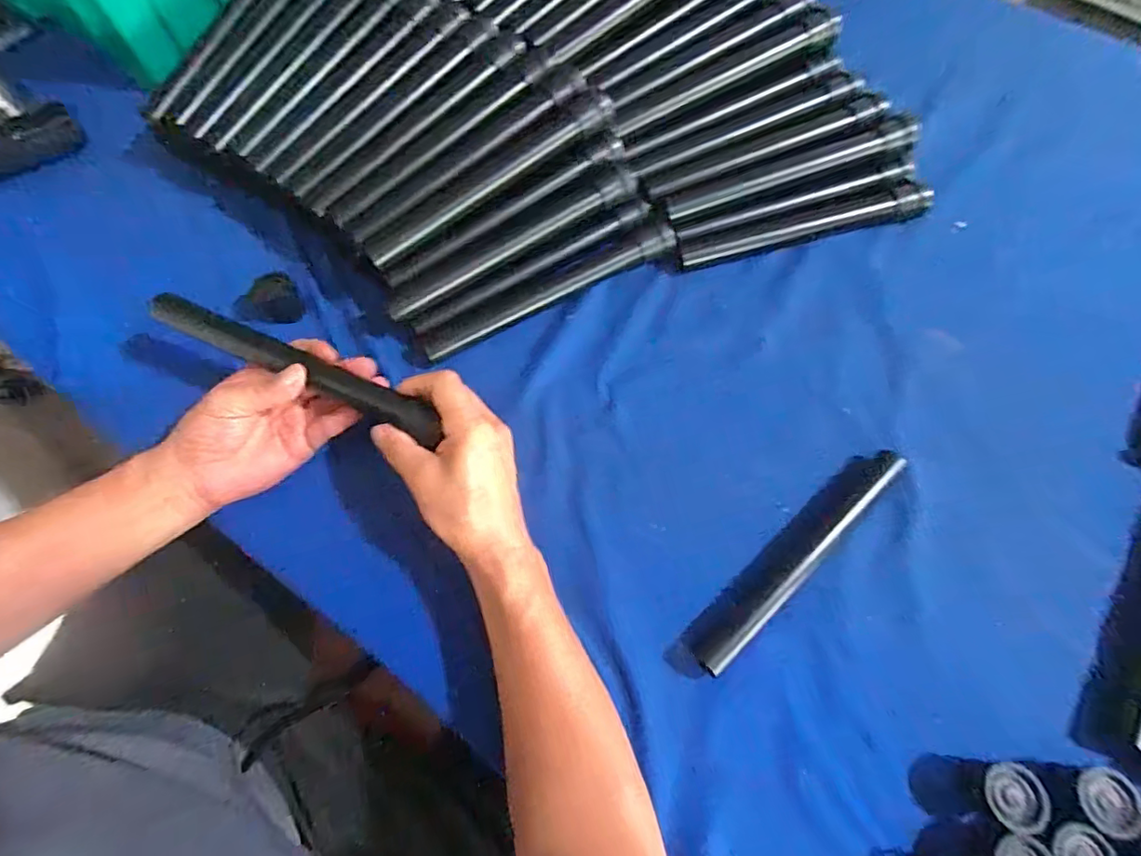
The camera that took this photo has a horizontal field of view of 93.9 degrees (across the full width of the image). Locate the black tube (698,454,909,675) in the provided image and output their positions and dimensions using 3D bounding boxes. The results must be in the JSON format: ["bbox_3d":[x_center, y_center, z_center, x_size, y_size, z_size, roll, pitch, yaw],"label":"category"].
[{"bbox_3d":[0.172,0.095,0.397,0.218,0.026,0.023,-40,74,-15],"label":"black tube"}]

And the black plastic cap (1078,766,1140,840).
[{"bbox_3d":[0.324,0.227,0.327,0.035,0.022,0.035,14,69,5],"label":"black plastic cap"}]

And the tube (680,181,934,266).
[{"bbox_3d":[0.221,-0.193,0.500,0.240,0.025,0.026,-13,69,-5],"label":"tube"}]

